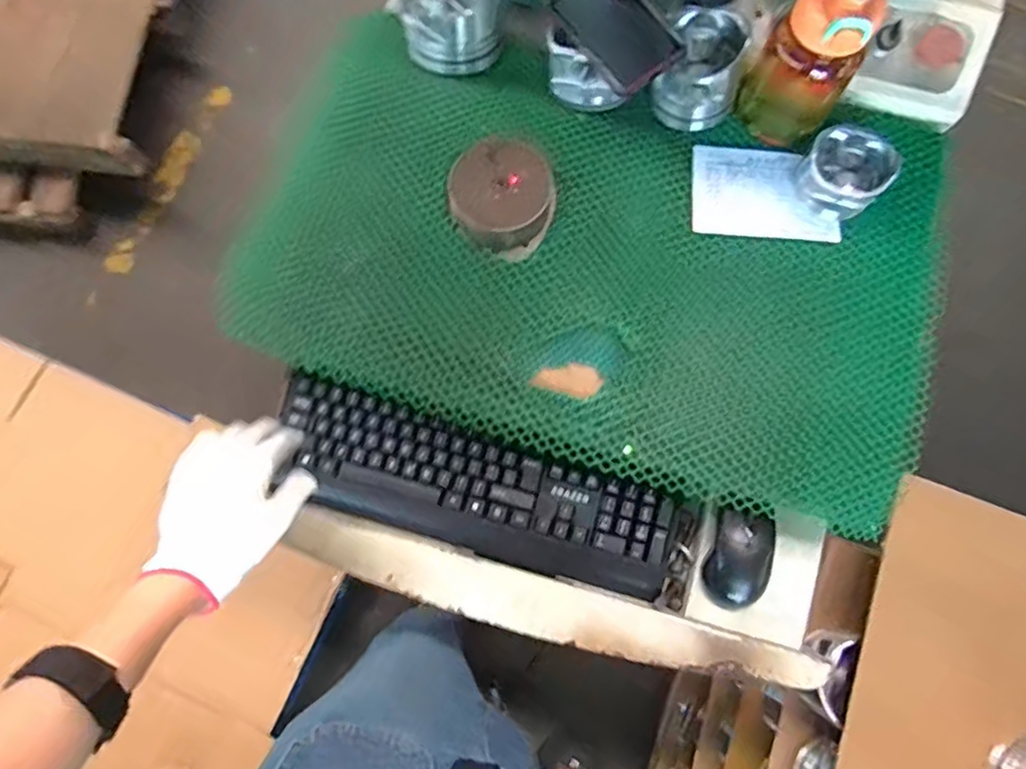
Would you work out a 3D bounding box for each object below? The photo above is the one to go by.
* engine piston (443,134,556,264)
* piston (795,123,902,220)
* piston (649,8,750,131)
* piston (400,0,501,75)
[{"bbox_3d":[-0.009,-0.189,0.627,0.106,0.048,0.106,0,78,1],"label":"engine piston"},{"bbox_3d":[0.332,-0.209,0.628,0.081,0.057,0.075,0,66,1],"label":"piston"},{"bbox_3d":[0.194,-0.324,0.653,0.079,0.093,0.075,19,68,9],"label":"piston"},{"bbox_3d":[-0.068,-0.414,0.682,0.109,0.099,0.100,-5,66,-1],"label":"piston"}]

